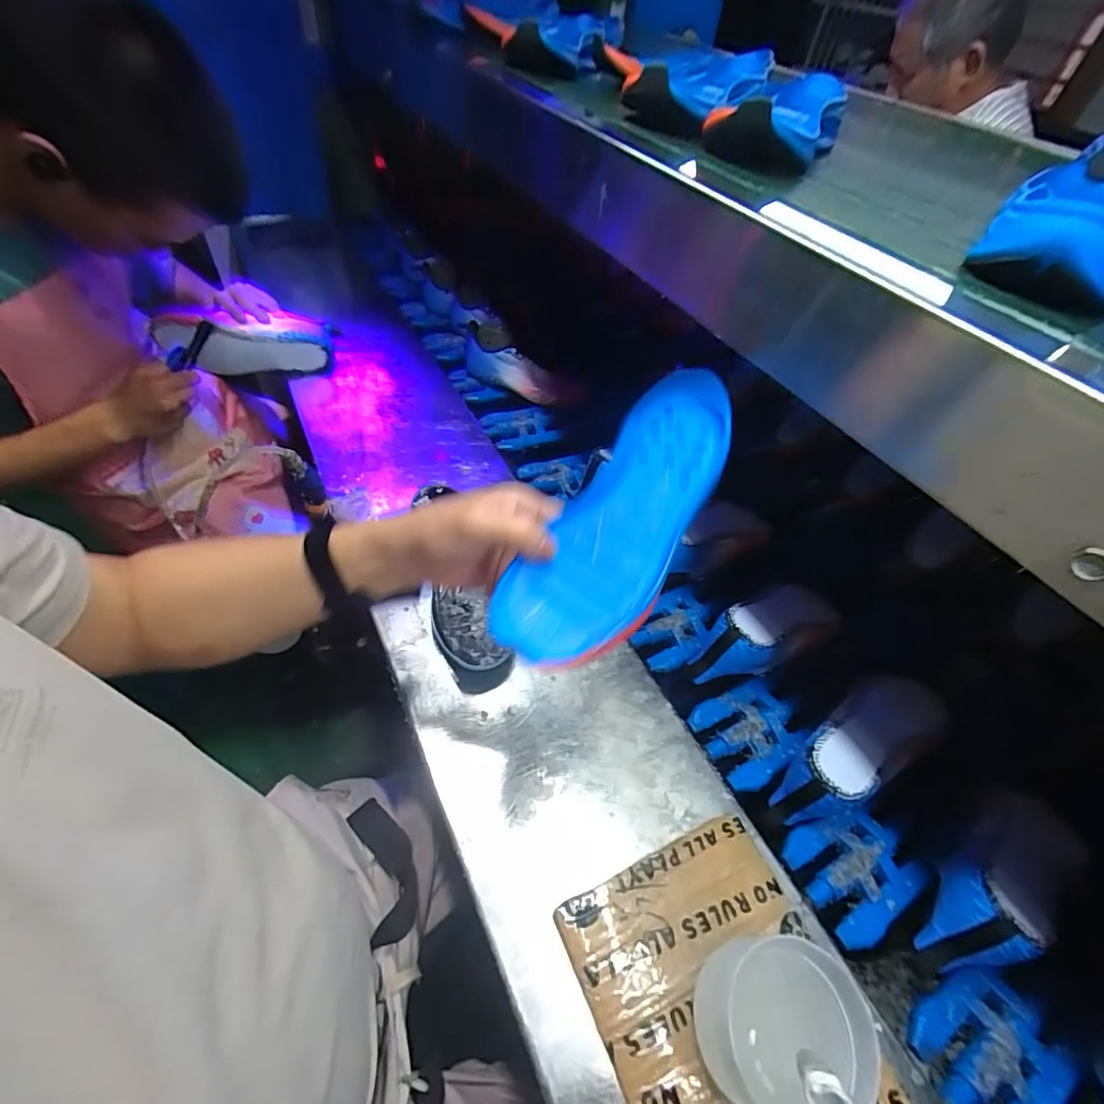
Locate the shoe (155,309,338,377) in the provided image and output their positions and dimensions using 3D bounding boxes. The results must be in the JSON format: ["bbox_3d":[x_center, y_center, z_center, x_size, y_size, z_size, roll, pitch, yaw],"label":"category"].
[{"bbox_3d":[-0.451,-0.306,0.764,0.221,0.081,0.080,-8,48,-28],"label":"shoe"}]

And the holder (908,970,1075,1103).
[{"bbox_3d":[0.347,0.395,0.395,0.115,0.026,0.093,-15,51,-15],"label":"holder"}]

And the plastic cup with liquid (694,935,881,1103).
[{"bbox_3d":[0.150,0.312,0.329,0.094,0.061,0.092,1,49,-1],"label":"plastic cup with liquid"}]

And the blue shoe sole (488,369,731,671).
[{"bbox_3d":[0.054,-0.027,0.356,0.083,0.030,0.244,29,73,21],"label":"blue shoe sole"}]

